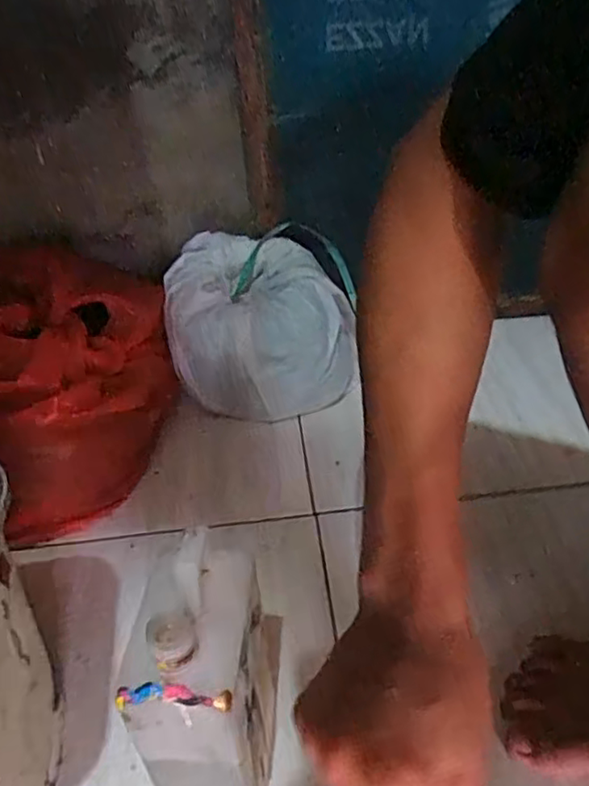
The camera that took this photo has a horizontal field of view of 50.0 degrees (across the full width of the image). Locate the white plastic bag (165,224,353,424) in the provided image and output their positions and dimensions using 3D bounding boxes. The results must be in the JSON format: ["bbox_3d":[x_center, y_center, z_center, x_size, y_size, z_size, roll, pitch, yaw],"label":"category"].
[{"bbox_3d":[-0.030,-0.075,0.756,0.228,0.158,0.198,-7,39,-4],"label":"white plastic bag"}]

